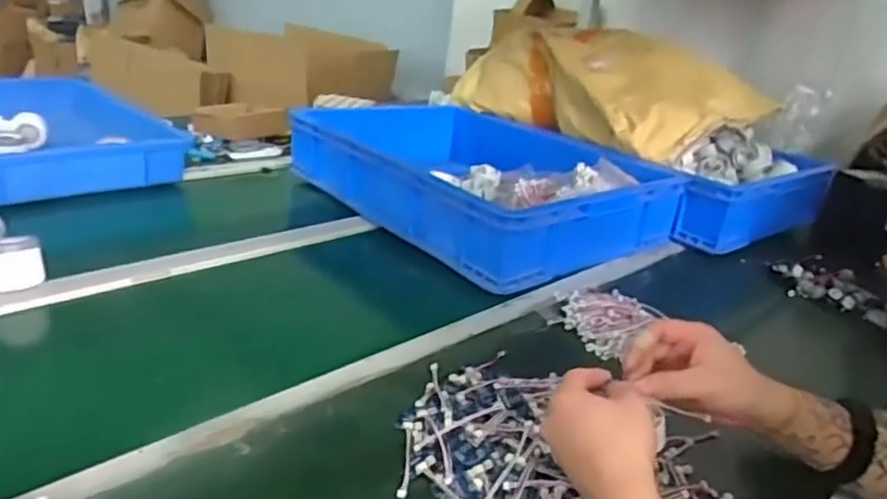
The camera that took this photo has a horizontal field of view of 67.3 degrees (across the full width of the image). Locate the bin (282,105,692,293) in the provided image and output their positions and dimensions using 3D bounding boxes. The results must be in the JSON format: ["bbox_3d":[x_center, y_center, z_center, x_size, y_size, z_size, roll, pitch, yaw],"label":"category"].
[{"bbox_3d":[0.071,-0.136,1.201,0.477,0.125,0.603,-12,29,-38],"label":"bin"}]

